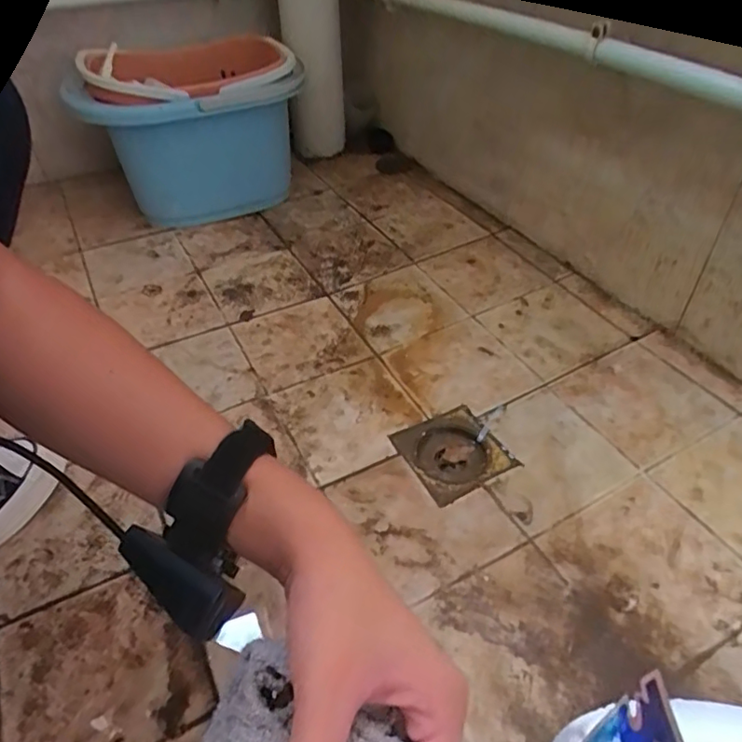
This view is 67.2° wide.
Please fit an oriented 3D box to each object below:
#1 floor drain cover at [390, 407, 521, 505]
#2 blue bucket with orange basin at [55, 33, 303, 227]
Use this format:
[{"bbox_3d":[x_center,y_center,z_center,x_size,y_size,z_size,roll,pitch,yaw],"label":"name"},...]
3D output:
[{"bbox_3d":[0.090,0.091,0.610,0.102,0.017,0.102,-23,46,-21],"label":"floor drain cover"},{"bbox_3d":[-0.280,-0.419,0.956,0.318,0.225,0.318,-6,42,-4],"label":"blue bucket with orange basin"}]

